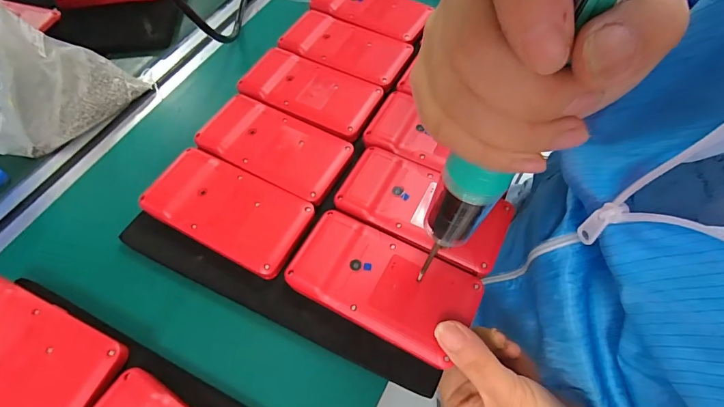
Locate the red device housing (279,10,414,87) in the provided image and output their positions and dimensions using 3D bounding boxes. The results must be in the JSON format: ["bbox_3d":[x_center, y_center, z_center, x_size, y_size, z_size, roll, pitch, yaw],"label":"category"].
[{"bbox_3d":[-0.015,-0.145,0.377,0.117,0.025,0.063,21,62,14],"label":"red device housing"}]

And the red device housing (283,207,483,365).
[{"bbox_3d":[0.014,0.050,0.256,0.116,0.012,0.062,23,63,17],"label":"red device housing"}]

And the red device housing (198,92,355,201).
[{"bbox_3d":[-0.070,-0.044,0.321,0.117,0.025,0.060,25,63,16],"label":"red device housing"}]

